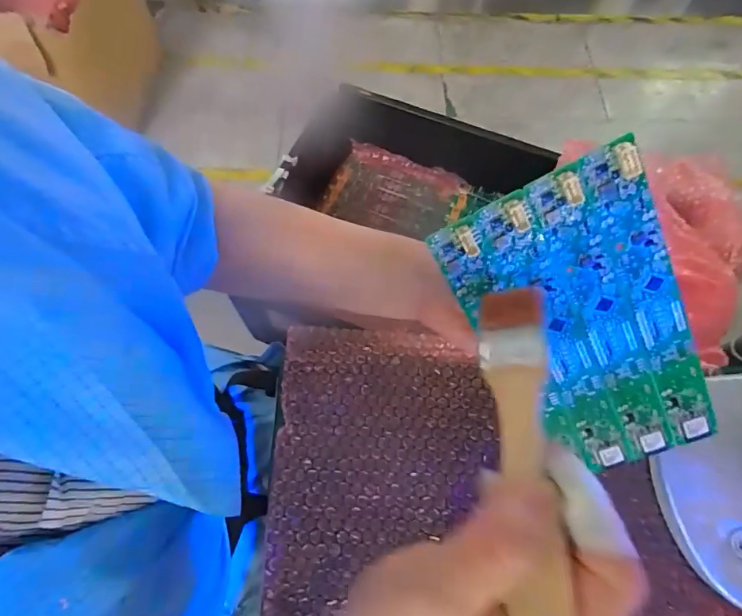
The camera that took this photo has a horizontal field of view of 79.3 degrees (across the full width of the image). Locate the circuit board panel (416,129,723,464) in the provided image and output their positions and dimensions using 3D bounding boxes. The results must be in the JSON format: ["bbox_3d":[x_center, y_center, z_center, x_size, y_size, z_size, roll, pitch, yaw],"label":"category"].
[{"bbox_3d":[0.125,0.020,0.254,0.100,0.201,0.006,-28,24,14],"label":"circuit board panel"}]

